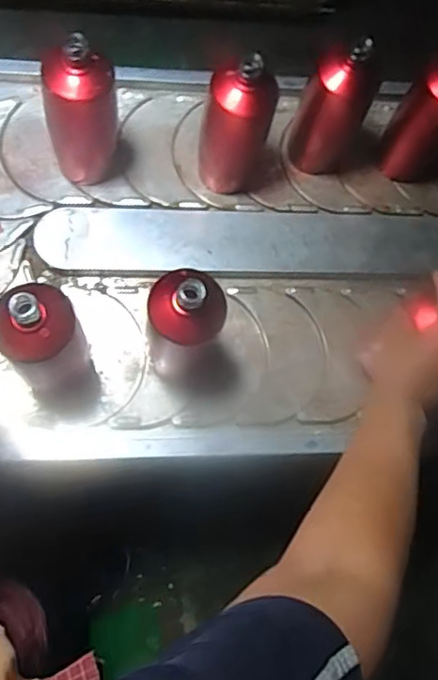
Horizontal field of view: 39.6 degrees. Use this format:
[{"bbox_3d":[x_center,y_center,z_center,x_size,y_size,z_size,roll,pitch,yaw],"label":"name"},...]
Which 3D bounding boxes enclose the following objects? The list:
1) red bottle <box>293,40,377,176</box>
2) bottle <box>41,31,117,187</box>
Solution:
[{"bbox_3d":[0.149,-0.308,0.790,0.084,0.200,0.081,22,67,7],"label":"red bottle"},{"bbox_3d":[-0.170,-0.266,0.734,0.087,0.192,0.081,-15,67,-9],"label":"bottle"}]

